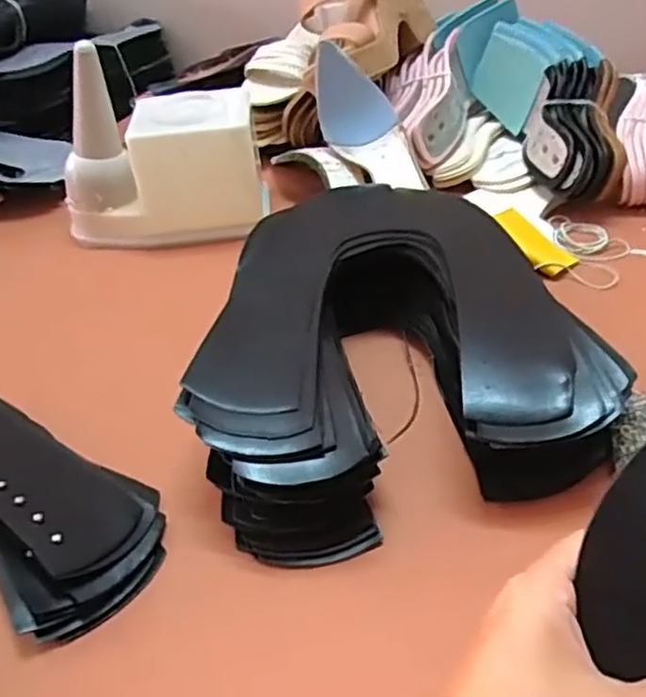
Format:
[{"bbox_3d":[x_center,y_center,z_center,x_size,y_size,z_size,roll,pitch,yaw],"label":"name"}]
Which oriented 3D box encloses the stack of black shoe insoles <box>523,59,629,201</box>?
[{"bbox_3d":[0.240,-0.208,0.661,0.080,0.067,0.172,5,53,12],"label":"stack of black shoe insoles"}]

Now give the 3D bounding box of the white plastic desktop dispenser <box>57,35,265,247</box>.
[{"bbox_3d":[-0.155,-0.178,0.640,0.190,0.149,0.103,-6,40,-1],"label":"white plastic desktop dispenser"}]

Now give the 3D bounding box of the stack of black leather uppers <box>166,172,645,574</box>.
[{"bbox_3d":[0.040,-0.010,0.460,0.239,0.078,0.263,-7,40,-2],"label":"stack of black leather uppers"}]

